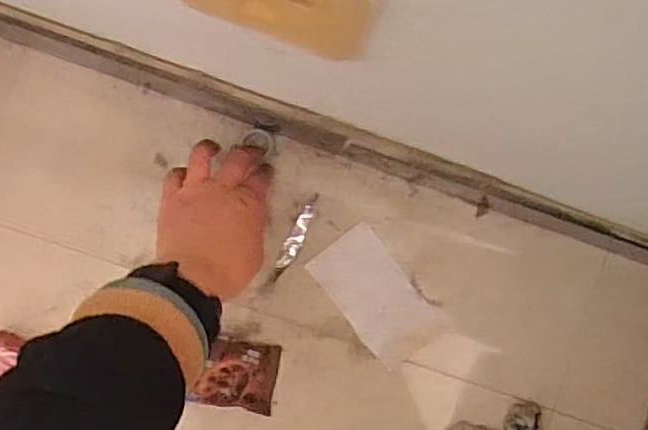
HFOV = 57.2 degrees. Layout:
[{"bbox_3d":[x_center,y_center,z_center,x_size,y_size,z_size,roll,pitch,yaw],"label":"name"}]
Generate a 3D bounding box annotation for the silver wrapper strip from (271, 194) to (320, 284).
[{"bbox_3d":[-0.025,0.021,0.529,0.014,0.004,0.083,25,89,-3],"label":"silver wrapper strip"}]

